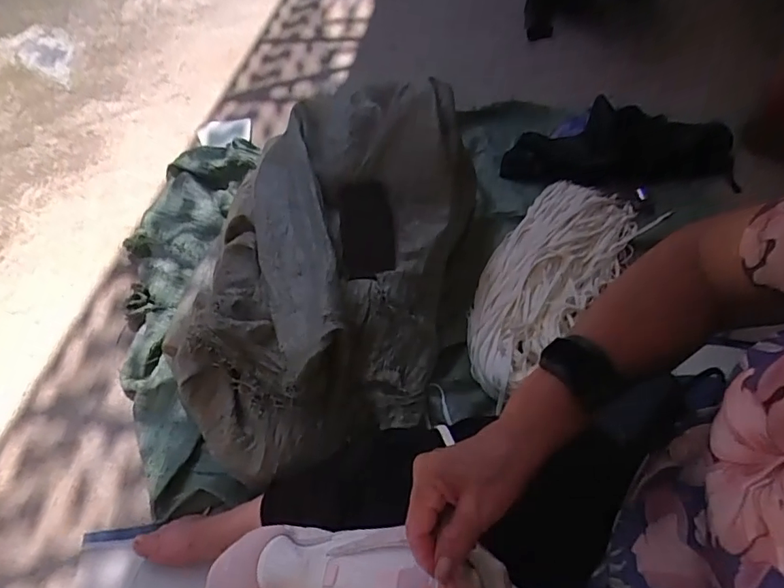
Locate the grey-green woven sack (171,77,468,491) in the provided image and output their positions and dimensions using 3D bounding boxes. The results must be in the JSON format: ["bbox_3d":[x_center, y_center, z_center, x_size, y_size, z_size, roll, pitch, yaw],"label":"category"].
[{"bbox_3d":[-0.121,-0.062,0.877,0.441,0.203,0.699,12,56,10],"label":"grey-green woven sack"}]

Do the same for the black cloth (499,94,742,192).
[{"bbox_3d":[0.505,-0.325,1.166,0.475,0.114,0.192,3,53,7],"label":"black cloth"}]

